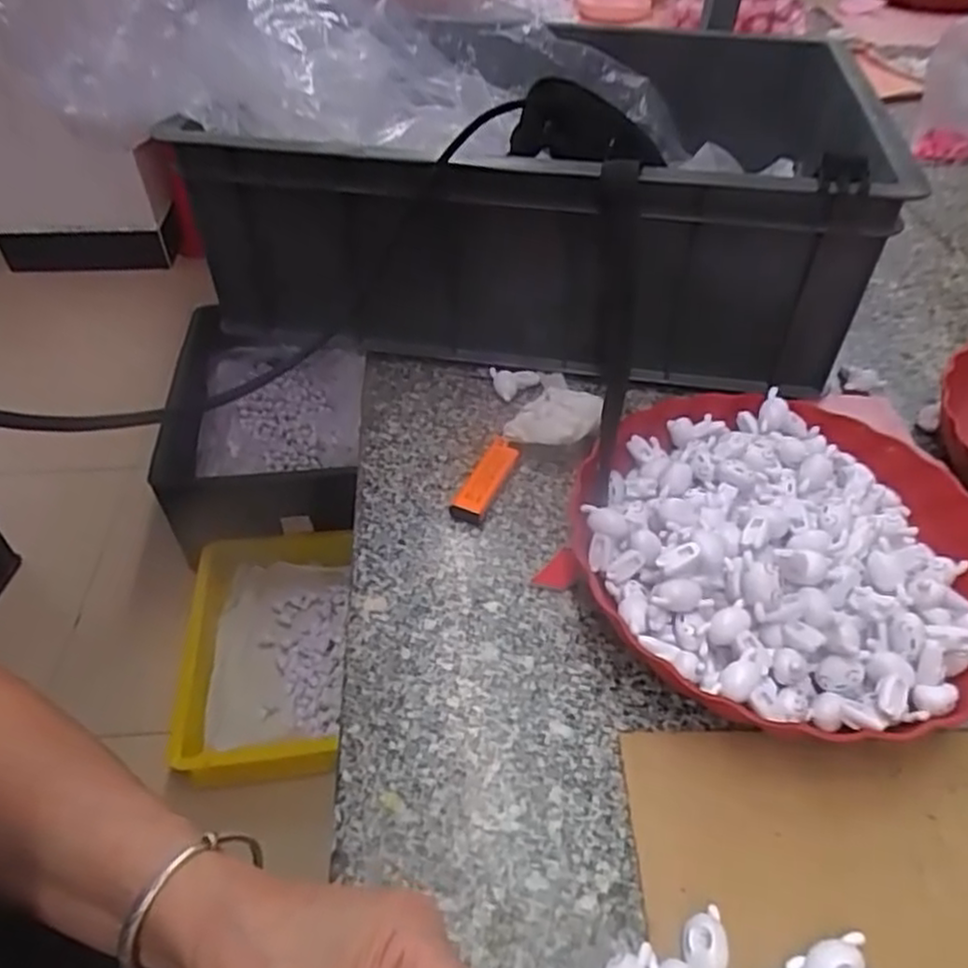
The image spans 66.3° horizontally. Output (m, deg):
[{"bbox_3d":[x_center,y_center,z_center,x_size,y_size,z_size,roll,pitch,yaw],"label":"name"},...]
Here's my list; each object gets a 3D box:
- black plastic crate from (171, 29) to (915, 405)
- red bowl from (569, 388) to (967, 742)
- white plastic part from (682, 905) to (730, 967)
[{"bbox_3d":[0.049,-0.267,0.660,0.481,0.173,0.340,8,45,7],"label":"black plastic crate"},{"bbox_3d":[0.173,0.036,0.434,0.231,0.070,0.231,1,45,-1],"label":"red bowl"},{"bbox_3d":[0.091,0.195,0.309,0.018,0.018,0.032,7,45,6],"label":"white plastic part"}]

